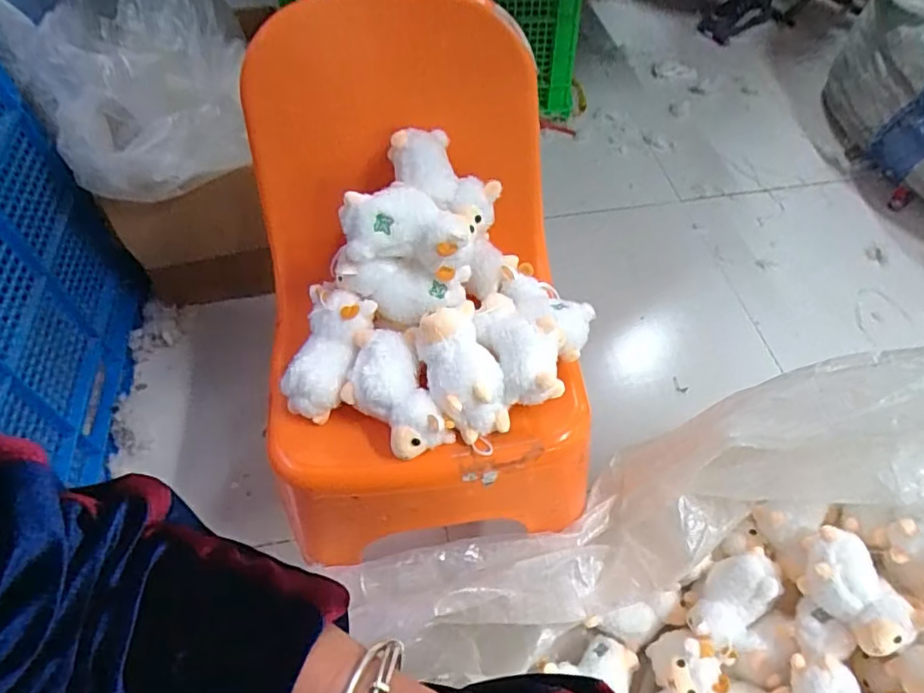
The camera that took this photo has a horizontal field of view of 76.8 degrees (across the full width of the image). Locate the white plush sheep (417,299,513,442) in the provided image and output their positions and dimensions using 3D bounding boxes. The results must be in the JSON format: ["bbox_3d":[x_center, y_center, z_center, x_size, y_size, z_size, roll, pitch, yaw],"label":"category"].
[{"bbox_3d":[-0.001,0.022,0.543,0.067,0.083,0.109,-21,56,-13],"label":"white plush sheep"}]

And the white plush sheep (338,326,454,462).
[{"bbox_3d":[-0.067,0.047,0.544,0.075,0.058,0.119,-26,57,-16],"label":"white plush sheep"}]

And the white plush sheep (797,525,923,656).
[{"bbox_3d":[0.411,0.253,0.612,0.068,0.060,0.124,-16,55,-10],"label":"white plush sheep"}]

